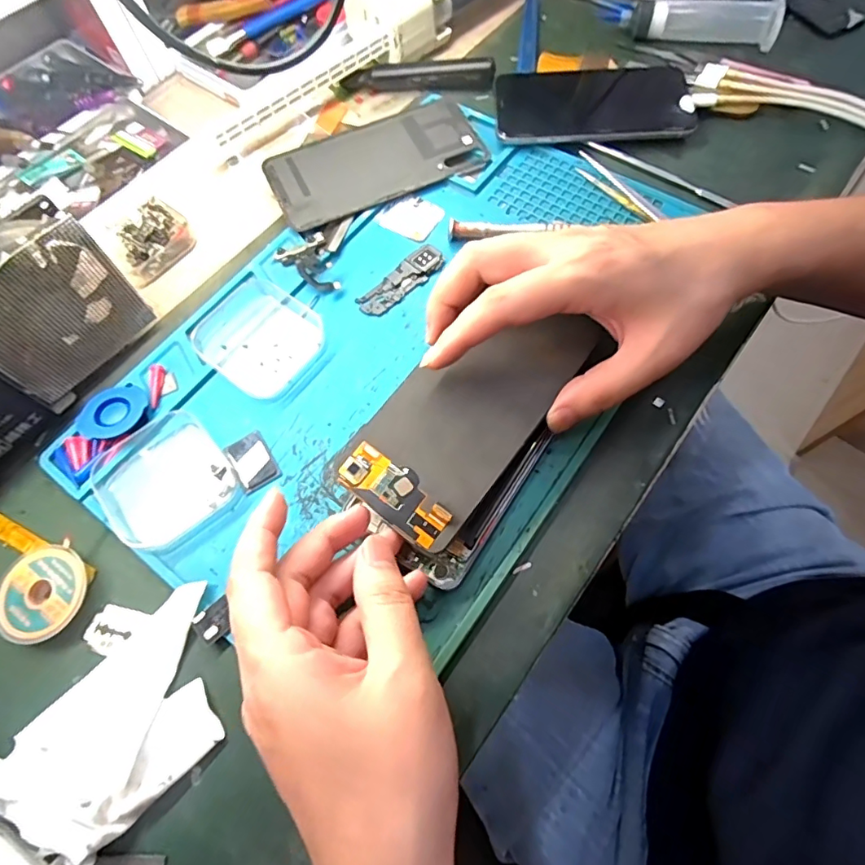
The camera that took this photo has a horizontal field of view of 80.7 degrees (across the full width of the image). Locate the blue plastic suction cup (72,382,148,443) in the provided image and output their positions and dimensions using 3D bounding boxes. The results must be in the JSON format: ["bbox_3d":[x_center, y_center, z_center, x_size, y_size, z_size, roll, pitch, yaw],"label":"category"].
[{"bbox_3d":[-0.181,-0.010,0.289,0.038,0.010,0.032,-42,72,-15],"label":"blue plastic suction cup"}]

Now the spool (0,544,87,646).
[{"bbox_3d":[-0.194,0.081,0.255,0.040,0.011,0.045,-19,68,-6],"label":"spool"}]

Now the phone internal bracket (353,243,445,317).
[{"bbox_3d":[-0.020,-0.099,0.328,0.064,0.004,0.021,-40,72,-14],"label":"phone internal bracket"}]

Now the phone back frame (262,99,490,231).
[{"bbox_3d":[-0.039,-0.193,0.366,0.152,0.011,0.067,-23,68,-8],"label":"phone back frame"}]

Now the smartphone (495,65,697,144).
[{"bbox_3d":[0.119,-0.244,0.379,0.142,0.012,0.074,-1,67,1],"label":"smartphone"}]

